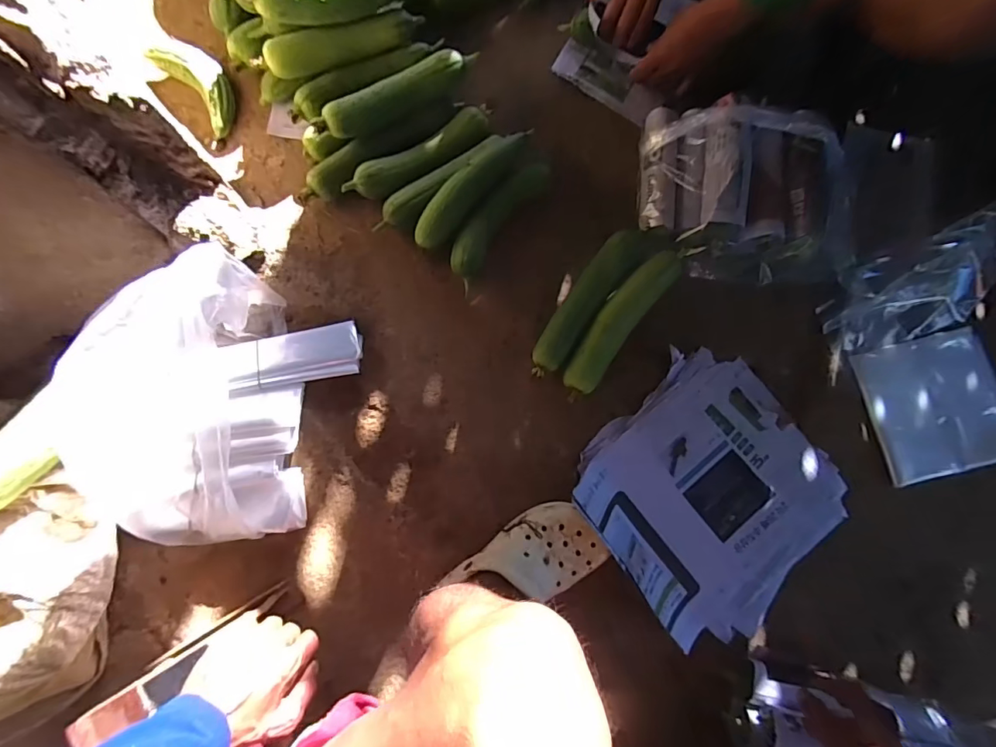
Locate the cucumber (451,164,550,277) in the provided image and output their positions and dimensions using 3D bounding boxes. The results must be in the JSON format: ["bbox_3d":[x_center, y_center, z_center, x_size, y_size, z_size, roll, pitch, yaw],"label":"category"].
[{"bbox_3d":[0.000,-0.237,0.713,0.053,0.037,0.205,38,83,3],"label":"cucumber"}]

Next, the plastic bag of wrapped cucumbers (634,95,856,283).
[{"bbox_3d":[0.384,-0.266,0.710,0.335,0.109,0.244,8,82,-2],"label":"plastic bag of wrapped cucumbers"}]

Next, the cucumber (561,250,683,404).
[{"bbox_3d":[0.177,-0.076,0.699,0.060,0.054,0.250,38,83,2],"label":"cucumber"}]

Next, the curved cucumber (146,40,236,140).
[{"bbox_3d":[-0.442,-0.434,0.709,0.073,0.056,0.141,-39,86,-7],"label":"curved cucumber"}]

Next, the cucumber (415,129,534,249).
[{"bbox_3d":[-0.036,-0.279,0.701,0.058,0.050,0.229,44,83,3],"label":"cucumber"}]

